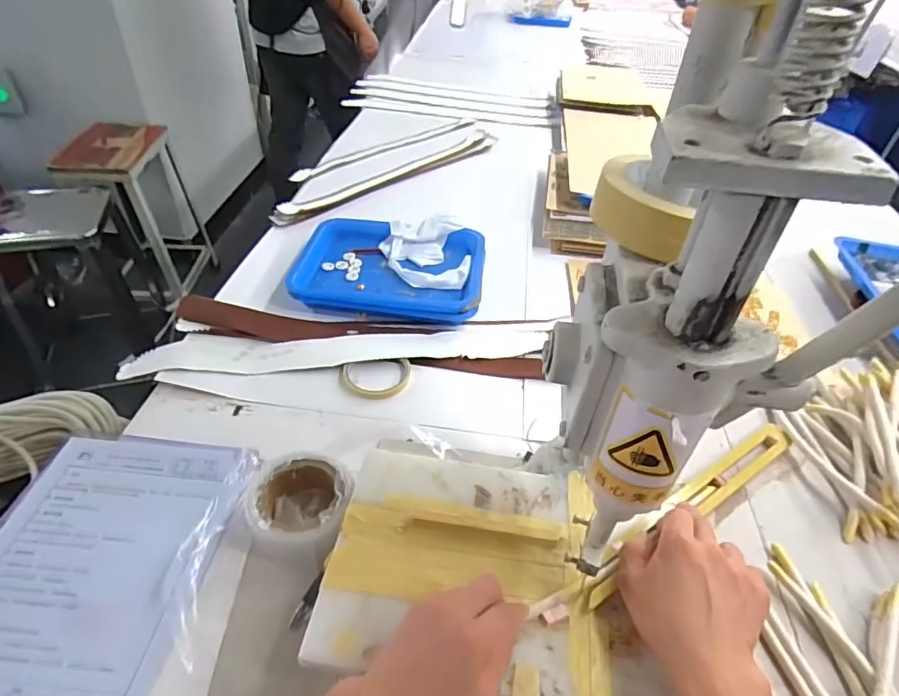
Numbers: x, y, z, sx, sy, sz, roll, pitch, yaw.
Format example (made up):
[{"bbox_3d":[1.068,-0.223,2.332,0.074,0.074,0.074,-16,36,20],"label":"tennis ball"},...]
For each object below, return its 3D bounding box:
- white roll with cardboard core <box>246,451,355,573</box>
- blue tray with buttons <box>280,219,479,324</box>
[{"bbox_3d":[-0.149,0.158,0.529,0.099,0.049,0.120,4,43,0],"label":"white roll with cardboard core"},{"bbox_3d":[-0.090,-0.131,0.849,0.287,0.045,0.209,6,43,2],"label":"blue tray with buttons"}]

